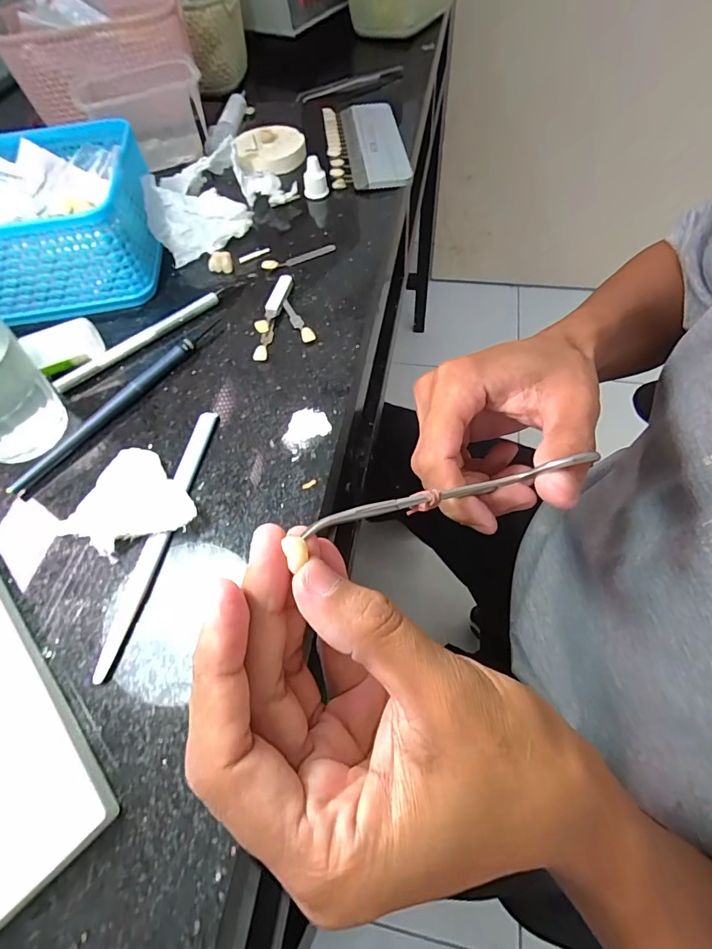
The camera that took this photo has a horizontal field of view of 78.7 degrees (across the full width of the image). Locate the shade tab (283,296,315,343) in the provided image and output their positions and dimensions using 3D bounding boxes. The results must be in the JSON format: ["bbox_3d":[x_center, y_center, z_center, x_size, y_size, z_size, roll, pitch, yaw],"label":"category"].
[{"bbox_3d":[-0.039,-0.102,0.284,0.008,0.006,0.047,-25,61,-11],"label":"shade tab"}]

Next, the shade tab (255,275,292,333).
[{"bbox_3d":[-0.055,-0.113,0.289,0.009,0.008,0.057,10,60,9],"label":"shade tab"}]

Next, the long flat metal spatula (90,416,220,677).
[{"bbox_3d":[-0.095,0.025,0.214,0.011,0.005,0.139,7,60,7],"label":"long flat metal spatula"}]

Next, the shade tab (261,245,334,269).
[{"bbox_3d":[-0.042,-0.160,0.319,0.057,0.006,0.008,-22,61,-10],"label":"shade tab"}]

